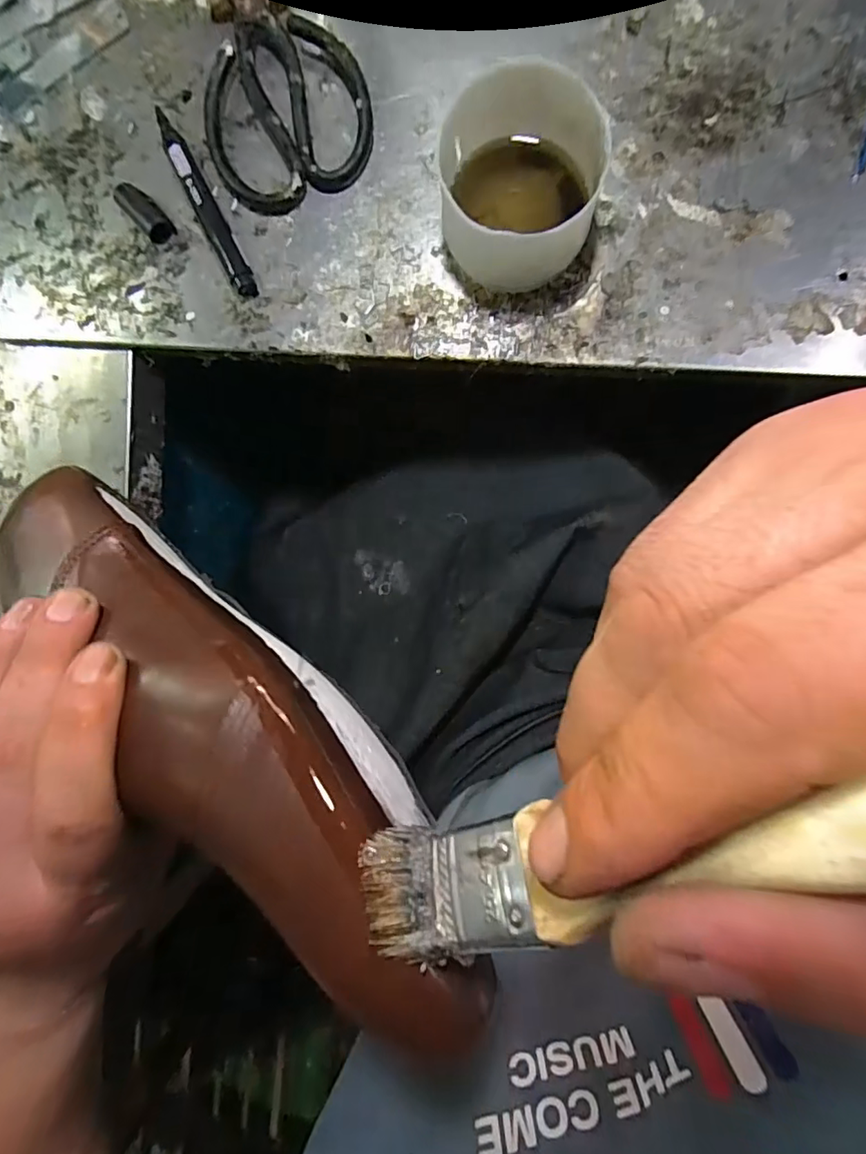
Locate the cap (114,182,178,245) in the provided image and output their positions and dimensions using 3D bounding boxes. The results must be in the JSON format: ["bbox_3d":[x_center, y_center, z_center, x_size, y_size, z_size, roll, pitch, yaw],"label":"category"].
[{"bbox_3d":[-0.189,-0.240,0.346,0.018,0.017,0.039,-41,90,7],"label":"cap"}]

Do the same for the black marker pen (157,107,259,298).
[{"bbox_3d":[-0.147,-0.242,0.344,0.015,0.017,0.122,-25,92,7],"label":"black marker pen"}]

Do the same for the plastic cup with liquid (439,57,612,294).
[{"bbox_3d":[0.053,-0.228,0.308,0.094,0.064,0.090,0,94,5],"label":"plastic cup with liquid"}]

